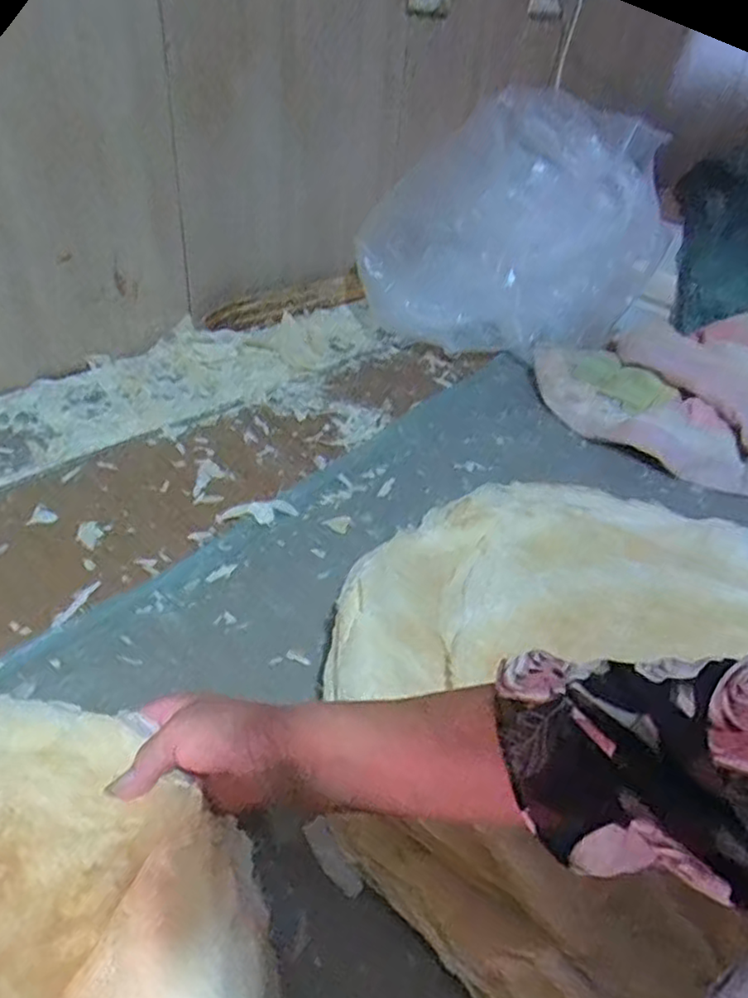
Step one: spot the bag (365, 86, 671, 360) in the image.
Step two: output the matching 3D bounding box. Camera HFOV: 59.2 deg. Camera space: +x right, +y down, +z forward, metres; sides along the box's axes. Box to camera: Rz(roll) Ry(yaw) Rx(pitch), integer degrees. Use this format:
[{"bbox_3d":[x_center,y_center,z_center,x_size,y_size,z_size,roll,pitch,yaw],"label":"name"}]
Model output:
[{"bbox_3d":[0.253,-0.440,1.076,0.365,0.290,0.449,26,43,23],"label":"bag"}]

